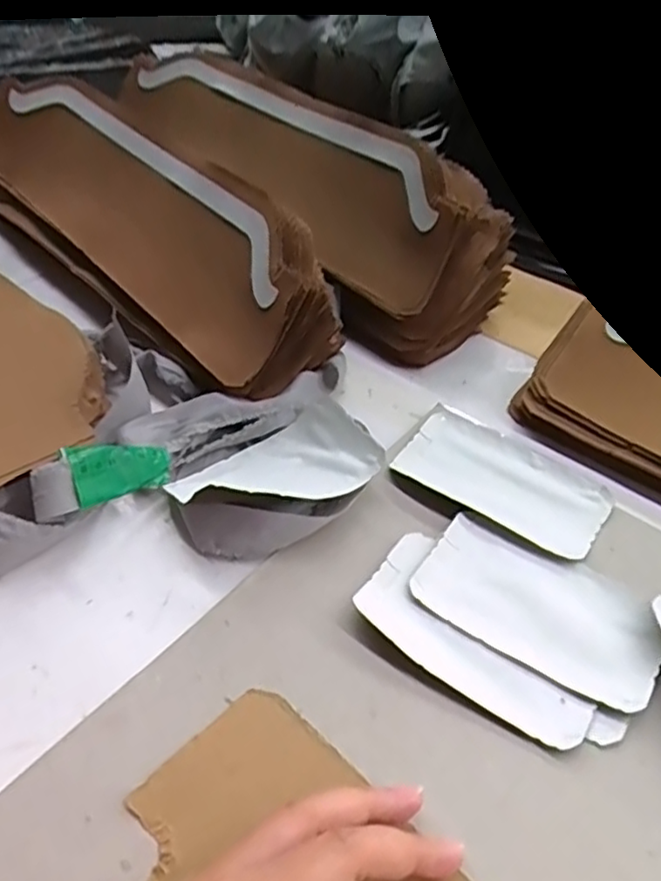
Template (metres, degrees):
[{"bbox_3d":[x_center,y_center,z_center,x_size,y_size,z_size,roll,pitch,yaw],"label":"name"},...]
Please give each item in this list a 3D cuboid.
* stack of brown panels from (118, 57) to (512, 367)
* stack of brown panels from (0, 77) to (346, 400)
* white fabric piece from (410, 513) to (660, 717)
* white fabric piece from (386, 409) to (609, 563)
[{"bbox_3d":[-0.035,-0.221,0.564,0.150,0.111,0.414,-27,51,-23],"label":"stack of brown panels"},{"bbox_3d":[-0.160,-0.177,0.510,0.113,0.083,0.420,-35,55,-29],"label":"stack of brown panels"},{"bbox_3d":[0.105,0.082,0.336,0.116,0.004,0.066,26,51,24],"label":"white fabric piece"},{"bbox_3d":[0.102,0.022,0.392,0.116,0.004,0.065,26,51,24],"label":"white fabric piece"}]

